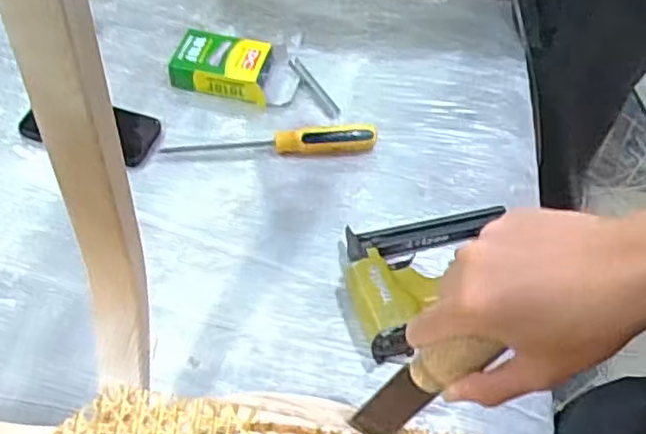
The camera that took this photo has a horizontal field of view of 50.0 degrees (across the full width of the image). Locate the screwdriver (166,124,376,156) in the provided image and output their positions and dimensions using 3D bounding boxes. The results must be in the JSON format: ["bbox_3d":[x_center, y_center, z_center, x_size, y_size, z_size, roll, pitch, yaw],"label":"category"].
[{"bbox_3d":[-0.056,-0.083,0.768,0.235,0.024,0.035,-4,52,-8],"label":"screwdriver"}]

